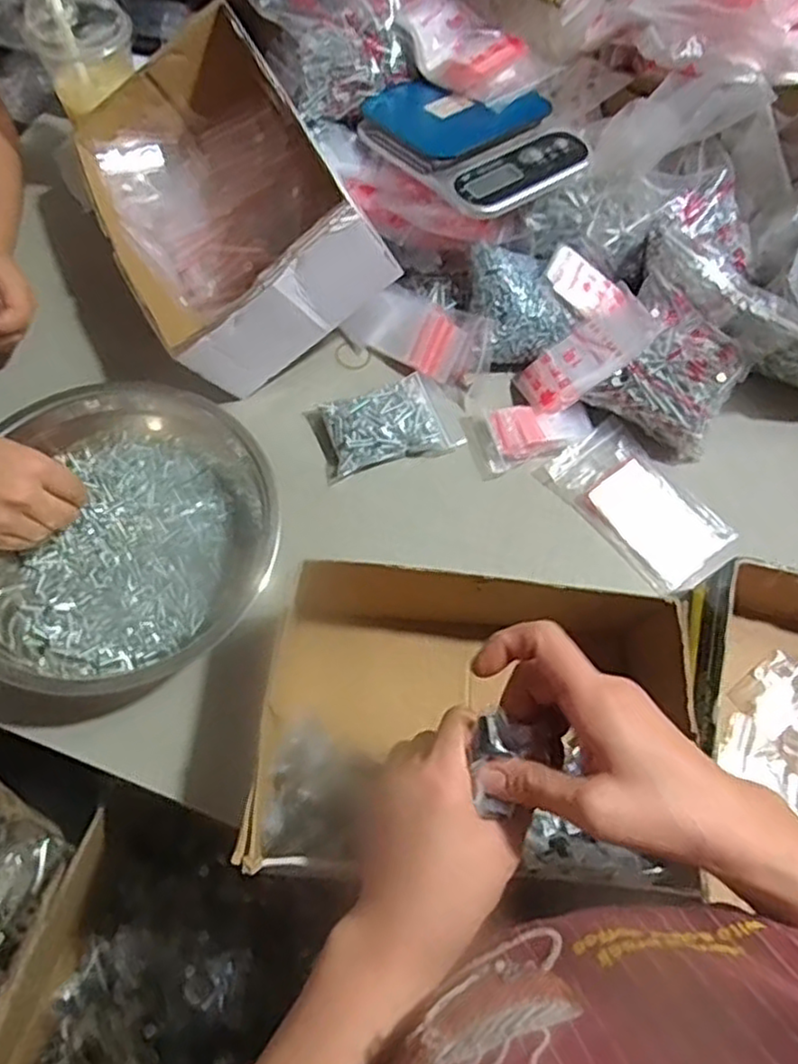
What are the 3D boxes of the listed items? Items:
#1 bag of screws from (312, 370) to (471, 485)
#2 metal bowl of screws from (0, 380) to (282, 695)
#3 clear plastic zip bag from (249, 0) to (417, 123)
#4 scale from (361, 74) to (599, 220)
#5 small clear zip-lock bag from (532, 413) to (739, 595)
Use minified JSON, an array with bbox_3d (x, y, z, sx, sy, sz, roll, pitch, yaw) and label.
[{"bbox_3d":[-0.005,-0.103,0.634,0.128,0.030,0.078,-15,68,-10],"label":"bag of screws"},{"bbox_3d":[-0.226,0.003,0.549,0.246,0.068,0.249,1,66,-3],"label":"metal bowl of screws"},{"bbox_3d":[-0.062,-0.496,0.658,0.137,0.108,0.159,-40,74,-18],"label":"clear plastic zip bag"},{"bbox_3d":[0.069,-0.373,0.645,0.157,0.039,0.201,-34,72,-17],"label":"scale"},{"bbox_3d":[0.214,-0.026,0.620,0.087,0.020,0.153,-38,73,-18],"label":"small clear zip-lock bag"}]

